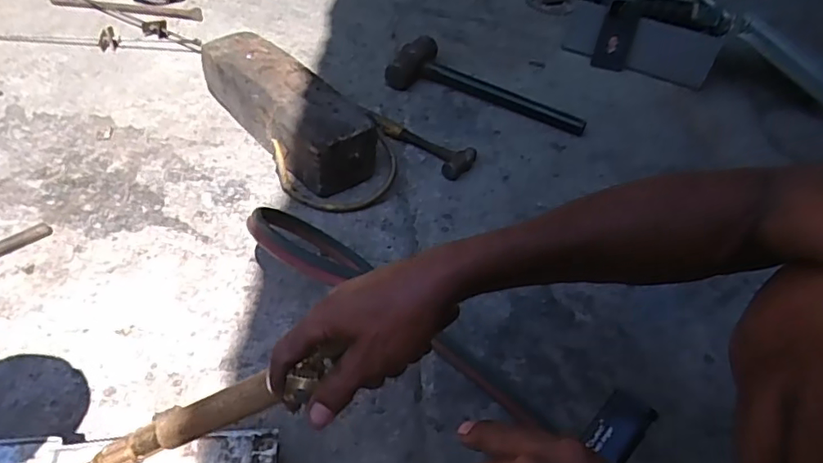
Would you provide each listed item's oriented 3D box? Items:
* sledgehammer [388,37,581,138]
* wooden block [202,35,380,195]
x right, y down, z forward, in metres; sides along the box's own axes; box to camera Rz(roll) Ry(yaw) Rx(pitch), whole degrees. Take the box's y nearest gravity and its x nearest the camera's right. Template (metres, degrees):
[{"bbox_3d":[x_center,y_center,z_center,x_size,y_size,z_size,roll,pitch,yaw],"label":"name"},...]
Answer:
[{"bbox_3d":[0.169,-0.321,1.196,0.434,0.075,0.121,15,47,7],"label":"sledgehammer"},{"bbox_3d":[-0.235,-0.231,1.036,0.127,0.124,0.407,-29,56,-30],"label":"wooden block"}]

